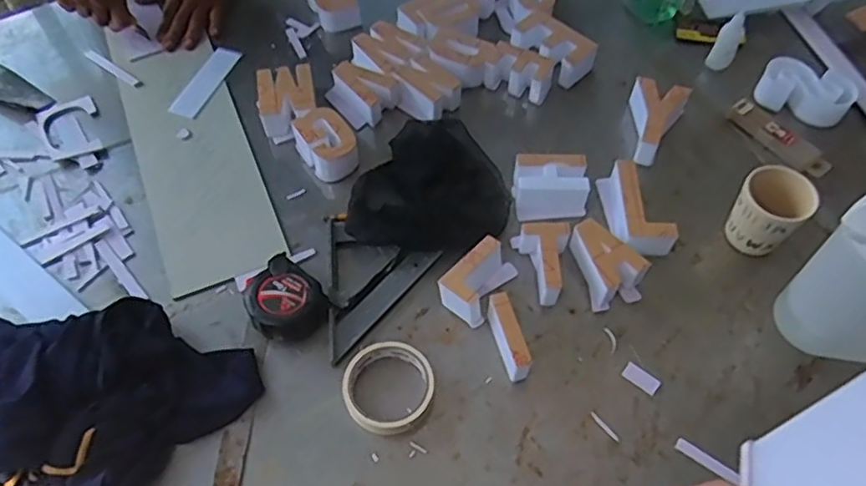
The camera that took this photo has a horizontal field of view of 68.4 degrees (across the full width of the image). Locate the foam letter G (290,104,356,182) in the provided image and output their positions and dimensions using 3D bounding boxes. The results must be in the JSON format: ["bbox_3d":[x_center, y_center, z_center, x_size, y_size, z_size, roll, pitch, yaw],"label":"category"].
[{"bbox_3d":[-0.133,-0.124,0.802,0.062,0.047,0.089,-31,61,-18],"label":"foam letter G"}]

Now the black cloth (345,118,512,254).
[{"bbox_3d":[0.001,-0.079,0.779,0.182,0.029,0.204,6,57,4],"label":"black cloth"}]

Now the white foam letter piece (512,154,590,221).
[{"bbox_3d":[0.140,-0.070,0.764,0.084,0.043,0.063,-2,57,0],"label":"white foam letter piece"}]

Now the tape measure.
[{"bbox_3d":[-0.159,0.064,0.689,0.091,0.037,0.076,38,65,22],"label":"tape measure"}]

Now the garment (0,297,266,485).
[{"bbox_3d":[-0.392,0.144,0.616,0.416,0.070,0.221,5,57,4],"label":"garment"}]

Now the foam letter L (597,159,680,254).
[{"bbox_3d":[0.237,-0.036,0.744,0.060,0.051,0.126,-1,57,0],"label":"foam letter L"}]

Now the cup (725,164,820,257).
[{"bbox_3d":[0.372,-0.031,0.715,0.070,0.092,0.064,0,57,1],"label":"cup"}]

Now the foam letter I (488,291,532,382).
[{"bbox_3d":[0.078,0.098,0.658,0.017,0.048,0.082,-14,58,-8],"label":"foam letter I"}]

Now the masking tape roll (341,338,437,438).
[{"bbox_3d":[-0.045,0.144,0.640,0.090,0.022,0.091,0,57,1],"label":"masking tape roll"}]

